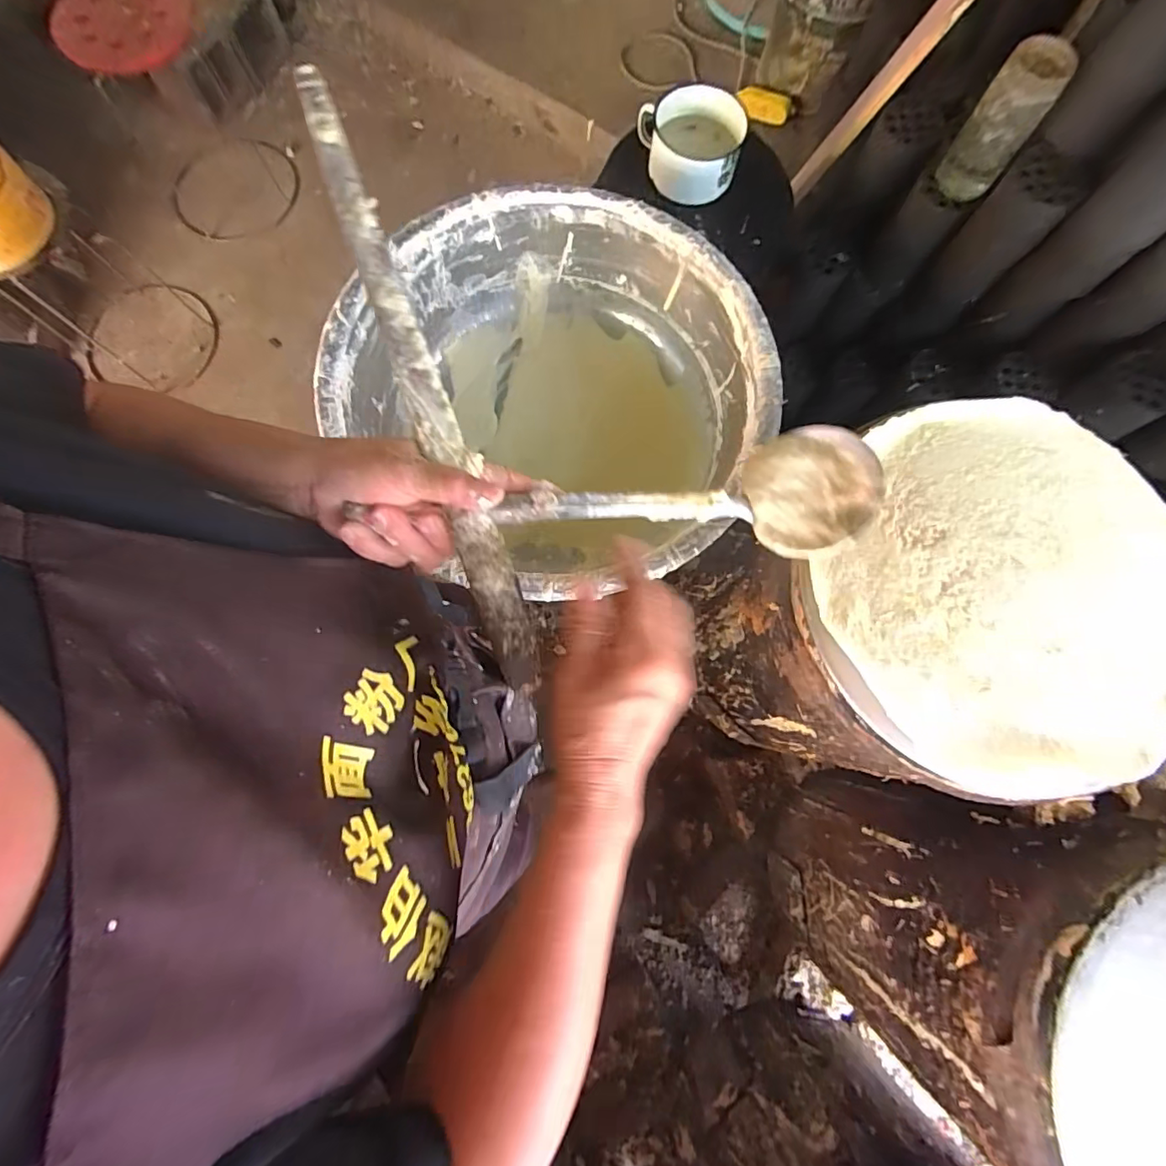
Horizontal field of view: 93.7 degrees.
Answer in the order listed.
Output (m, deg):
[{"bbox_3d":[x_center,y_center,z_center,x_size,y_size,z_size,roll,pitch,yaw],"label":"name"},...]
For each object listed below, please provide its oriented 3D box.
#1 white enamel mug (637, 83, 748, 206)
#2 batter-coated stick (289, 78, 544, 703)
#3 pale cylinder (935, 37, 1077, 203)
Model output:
[{"bbox_3d":[0.172,-0.709,0.887,0.170,0.090,0.125,6,77,1],"label":"white enamel mug"},{"bbox_3d":[-0.104,-0.133,0.335,0.025,0.012,0.407,-20,83,-5],"label":"batter-coated stick"},{"bbox_3d":[0.579,-0.633,0.761,0.083,0.167,0.068,32,79,6],"label":"pale cylinder"}]

